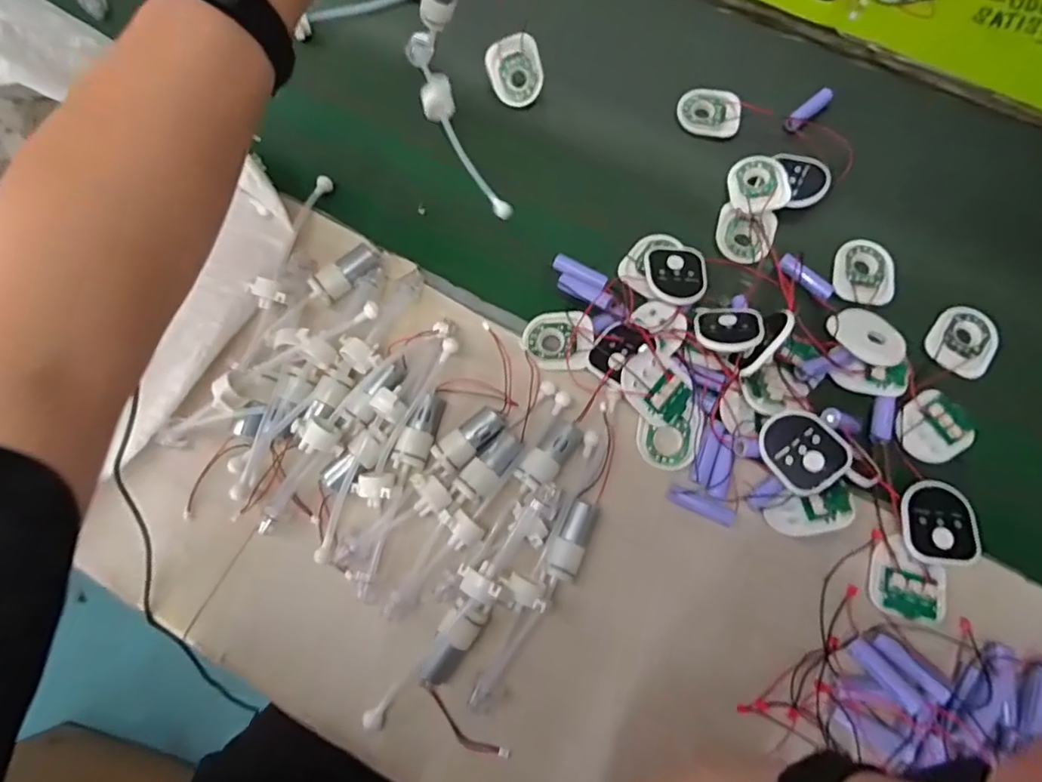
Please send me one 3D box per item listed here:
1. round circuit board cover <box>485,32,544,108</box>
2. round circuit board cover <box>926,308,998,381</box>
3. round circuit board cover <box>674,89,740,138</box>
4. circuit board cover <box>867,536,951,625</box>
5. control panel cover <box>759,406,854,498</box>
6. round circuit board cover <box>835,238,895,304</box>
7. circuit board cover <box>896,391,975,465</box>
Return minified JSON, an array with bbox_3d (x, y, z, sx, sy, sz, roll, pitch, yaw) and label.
[{"bbox_3d":[-0.004,-0.299,0.528,0.049,0.008,0.057,-20,108,9],"label":"round circuit board cover"},{"bbox_3d":[0.359,-0.040,0.459,0.048,0.009,0.059,22,77,7],"label":"round circuit board cover"},{"bbox_3d":[0.179,-0.266,0.537,0.058,0.019,0.041,17,77,6],"label":"round circuit board cover"},{"bbox_3d":[0.272,0.134,0.395,0.046,0.015,0.051,20,77,7],"label":"circuit board cover"},{"bbox_3d":[0.201,0.042,0.401,0.052,0.008,0.058,-39,70,7],"label":"control panel cover"},{"bbox_3d":[0.293,-0.101,0.479,0.046,0.009,0.058,11,76,4],"label":"round circuit board cover"},{"bbox_3d":[0.320,0.028,0.436,0.061,0.012,0.048,-41,78,-8],"label":"circuit board cover"}]

